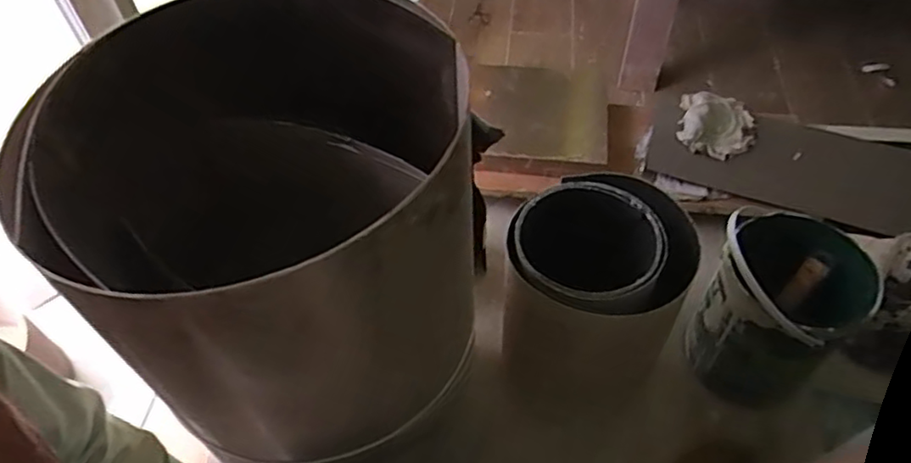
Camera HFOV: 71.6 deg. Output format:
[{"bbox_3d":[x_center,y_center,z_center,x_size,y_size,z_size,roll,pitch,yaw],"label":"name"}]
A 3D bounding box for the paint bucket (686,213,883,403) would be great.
[{"bbox_3d":[0.413,0.103,0.832,0.169,0.215,0.184,-1,52,1],"label":"paint bucket"}]

